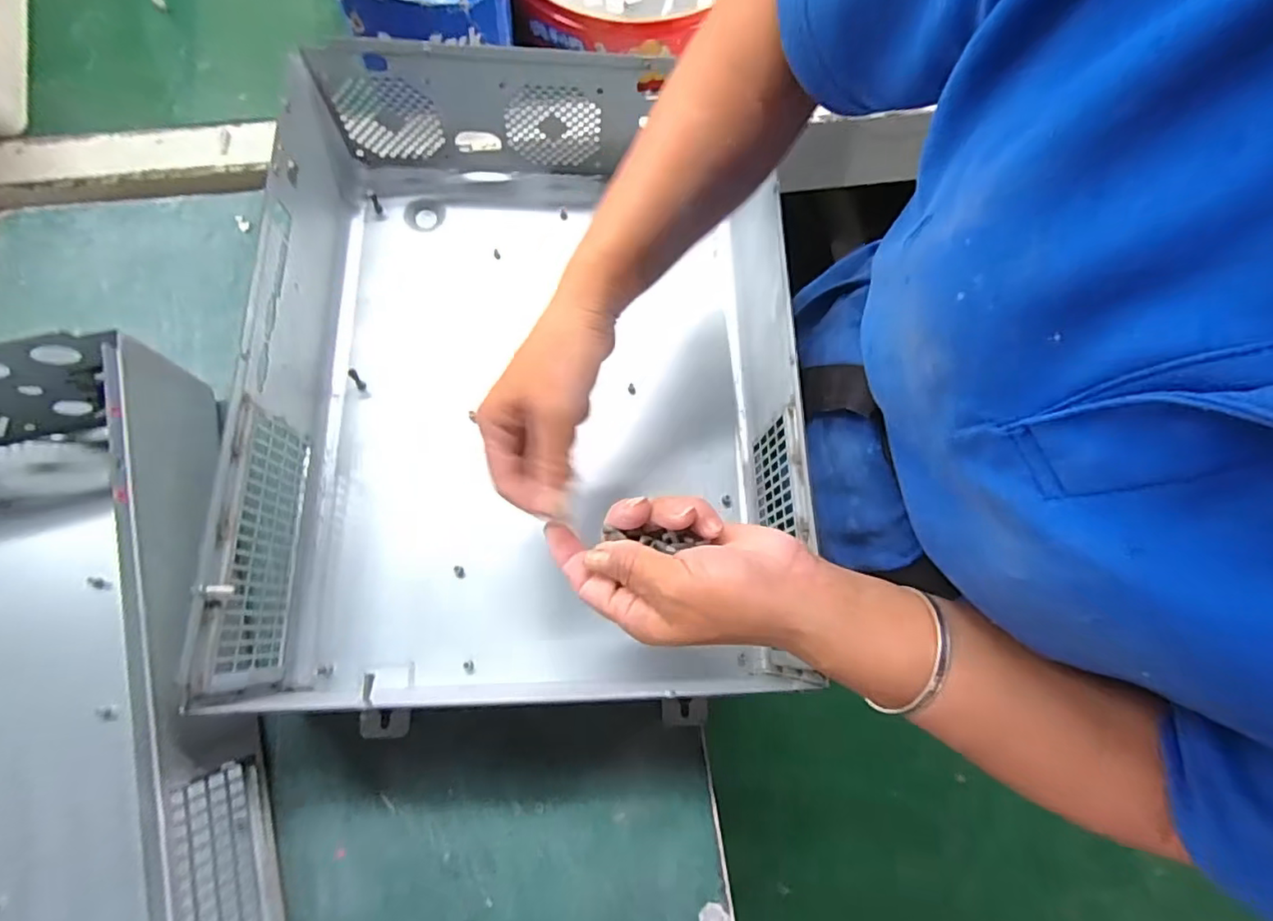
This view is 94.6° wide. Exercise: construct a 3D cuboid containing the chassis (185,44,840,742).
[{"bbox_3d":[-0.072,-0.066,0.407,0.333,0.103,0.418,-1,76,-2],"label":"chassis"}]

